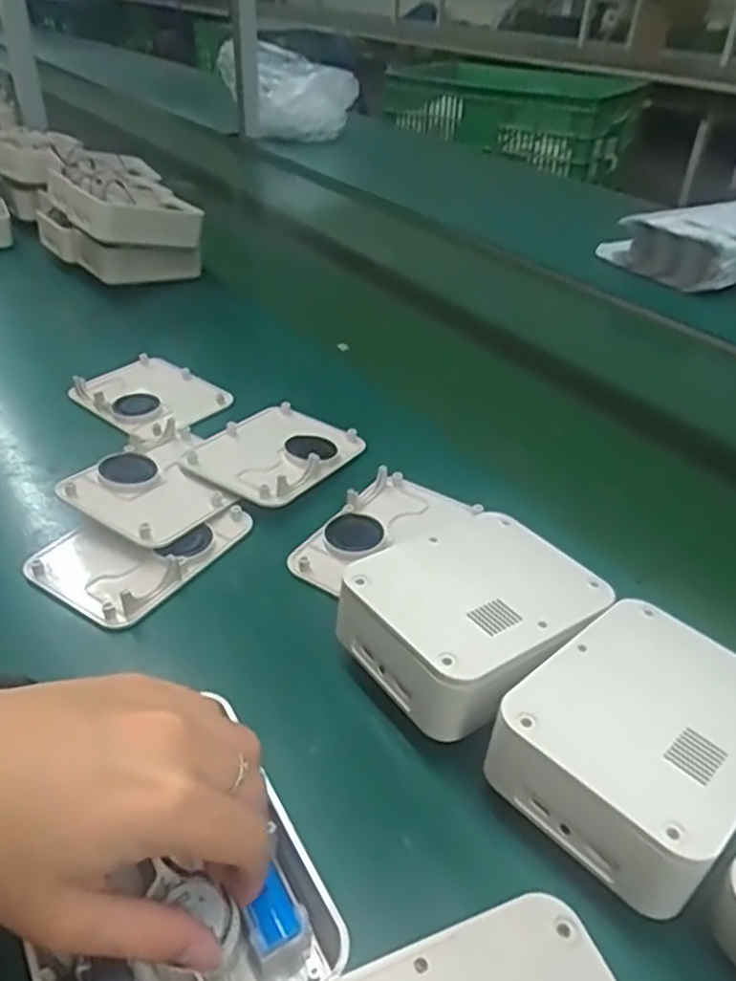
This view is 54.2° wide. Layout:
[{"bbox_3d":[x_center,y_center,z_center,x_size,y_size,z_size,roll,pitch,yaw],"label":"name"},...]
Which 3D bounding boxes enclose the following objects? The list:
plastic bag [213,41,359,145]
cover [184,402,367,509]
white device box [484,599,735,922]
[{"bbox_3d":[-0.171,-0.852,1.582,0.301,0.192,0.107,-2,36,-6],"label":"plastic bag"},{"bbox_3d":[-0.071,-0.032,0.558,0.094,0.021,0.121,20,40,23],"label":"cover"},{"bbox_3d":[0.127,0.108,0.331,0.131,0.036,0.101,-28,45,-35],"label":"white device box"}]

